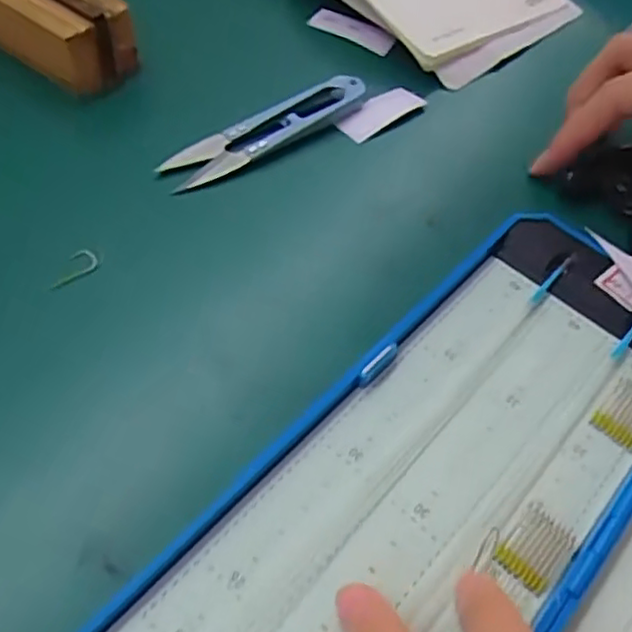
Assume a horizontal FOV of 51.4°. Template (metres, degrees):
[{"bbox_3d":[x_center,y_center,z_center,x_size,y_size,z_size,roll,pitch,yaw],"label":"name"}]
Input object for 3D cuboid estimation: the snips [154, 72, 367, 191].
[{"bbox_3d":[-0.021,-0.083,0.289,0.101,0.012,0.024,-30,65,-26],"label":"snips"}]

